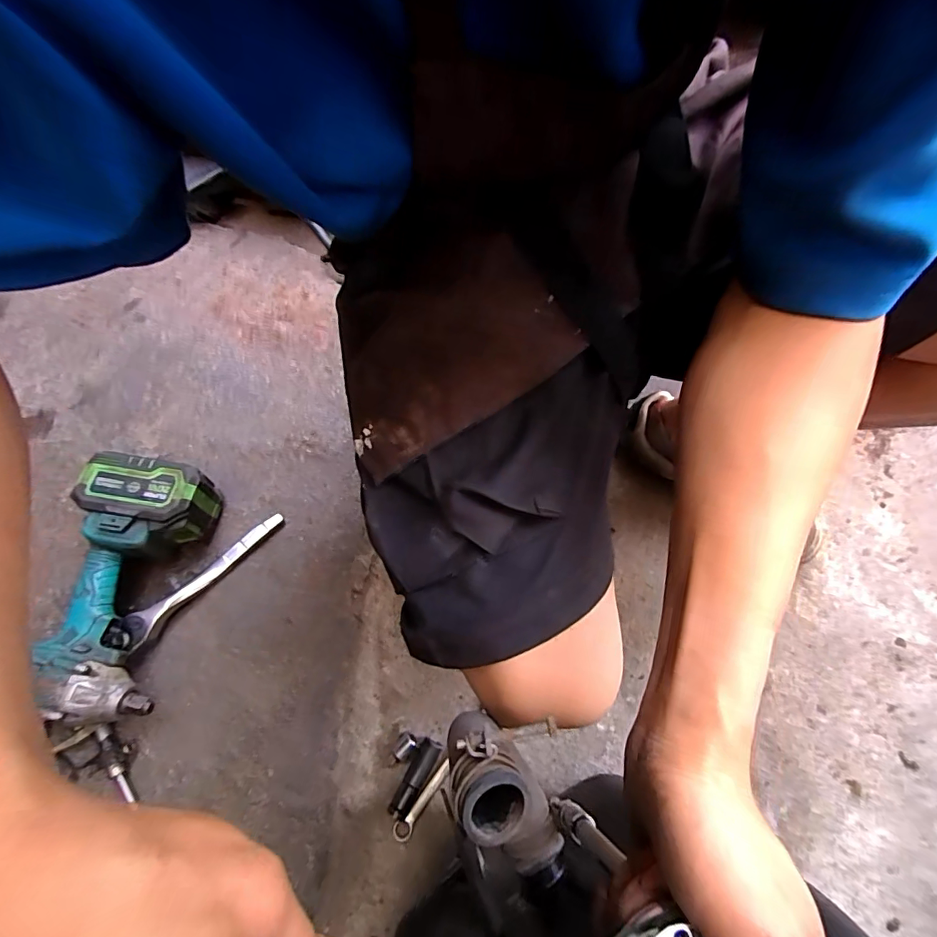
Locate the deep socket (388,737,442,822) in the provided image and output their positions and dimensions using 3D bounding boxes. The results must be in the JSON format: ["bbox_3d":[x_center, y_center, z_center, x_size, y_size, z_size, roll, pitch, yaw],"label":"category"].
[{"bbox_3d":[-0.057,0.335,0.507,0.022,0.015,0.078,28,69,11],"label":"deep socket"}]

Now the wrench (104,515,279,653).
[{"bbox_3d":[-0.313,0.120,0.543,0.029,0.046,0.205,37,71,14],"label":"wrench"}]

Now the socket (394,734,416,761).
[{"bbox_3d":[-0.069,0.308,0.517,0.015,0.017,0.027,38,75,16],"label":"socket"}]

